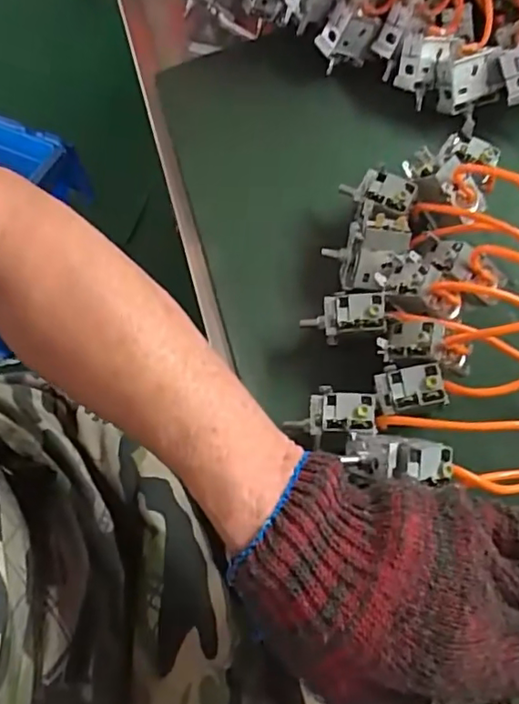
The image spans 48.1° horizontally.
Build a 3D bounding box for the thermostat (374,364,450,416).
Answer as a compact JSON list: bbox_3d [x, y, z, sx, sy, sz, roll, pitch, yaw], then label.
[{"bbox_3d":[0.089,0.022,0.344,0.039,0.020,0.027,-7,80,13],"label":"thermostat"}]

